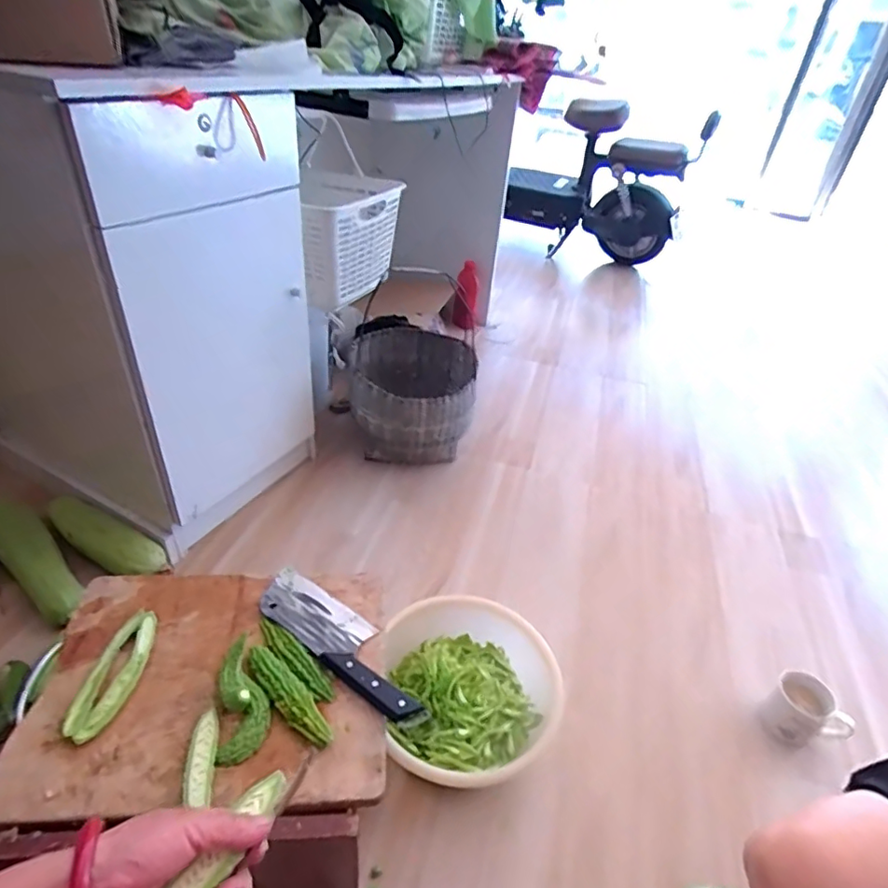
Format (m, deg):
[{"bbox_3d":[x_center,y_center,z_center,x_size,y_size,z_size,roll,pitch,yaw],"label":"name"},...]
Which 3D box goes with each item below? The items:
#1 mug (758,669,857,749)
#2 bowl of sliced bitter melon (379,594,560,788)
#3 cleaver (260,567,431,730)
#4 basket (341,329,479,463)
[{"bbox_3d":[0.571,0.433,0.883,0.094,0.094,0.109,-18,43,-29],"label":"mug"},{"bbox_3d":[0.045,0.387,0.877,0.265,0.101,0.289,4,36,-3],"label":"bowl of sliced bitter melon"},{"bbox_3d":[-0.127,0.249,0.711,0.276,0.023,0.081,27,41,26],"label":"cleaver"},{"bbox_3d":[-0.074,-0.112,1.419,0.314,0.236,0.335,-5,39,-11],"label":"basket"}]

